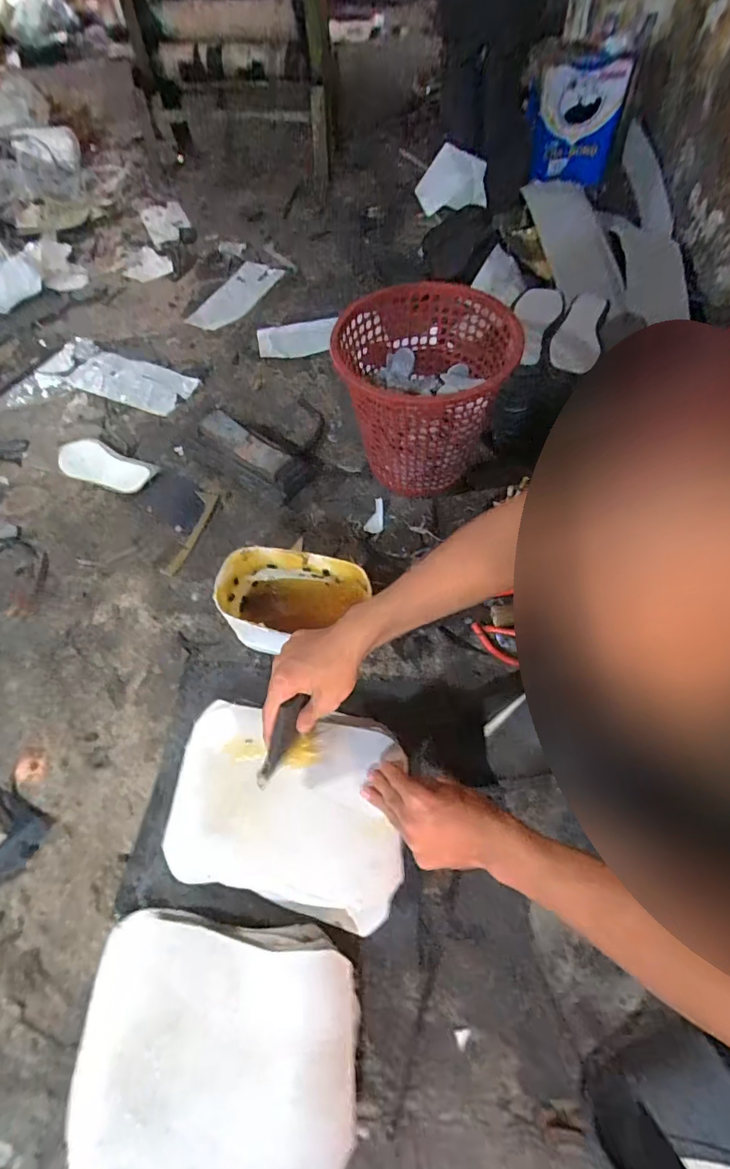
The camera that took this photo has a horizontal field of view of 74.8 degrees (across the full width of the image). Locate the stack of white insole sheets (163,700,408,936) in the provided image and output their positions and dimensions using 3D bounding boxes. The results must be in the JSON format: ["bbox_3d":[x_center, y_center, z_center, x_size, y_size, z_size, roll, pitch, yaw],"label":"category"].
[{"bbox_3d":[-0.088,0.243,0.549,0.269,0.054,0.203,12,60,8],"label":"stack of white insole sheets"}]

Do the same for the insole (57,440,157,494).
[{"bbox_3d":[-0.499,-0.227,0.905,0.214,0.015,0.087,25,63,14],"label":"insole"}]

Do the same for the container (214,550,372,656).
[{"bbox_3d":[-0.095,0.031,0.662,0.196,0.126,0.126,4,60,4],"label":"container"}]

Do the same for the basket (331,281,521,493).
[{"bbox_3d":[0.101,-0.281,0.766,0.240,0.248,0.238,-14,59,-5],"label":"basket"}]

